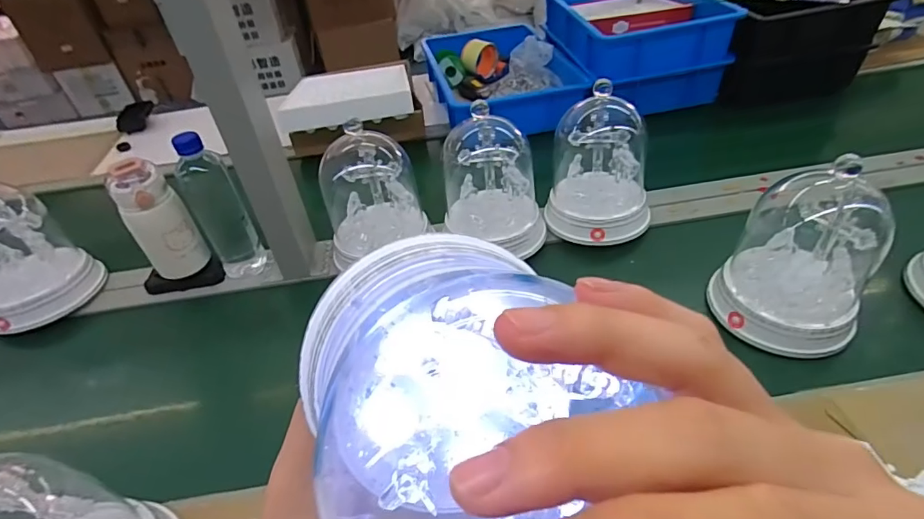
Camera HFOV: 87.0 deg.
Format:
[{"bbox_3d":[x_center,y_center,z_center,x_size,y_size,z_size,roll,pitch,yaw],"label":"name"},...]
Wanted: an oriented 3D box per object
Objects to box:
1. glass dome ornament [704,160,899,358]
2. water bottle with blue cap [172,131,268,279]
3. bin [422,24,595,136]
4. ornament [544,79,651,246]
[{"bbox_3d":[0.376,-0.011,0.533,0.141,0.200,0.129,25,51,31],"label":"glass dome ornament"},{"bbox_3d":[-0.339,-0.072,0.677,0.061,0.221,0.059,-29,46,-22],"label":"water bottle with blue cap"},{"bbox_3d":[0.077,-0.423,1.094,0.287,0.097,0.435,-12,42,-5],"label":"bin"},{"bbox_3d":[0.196,-0.125,0.685,0.145,0.173,0.120,9,45,18],"label":"ornament"}]

